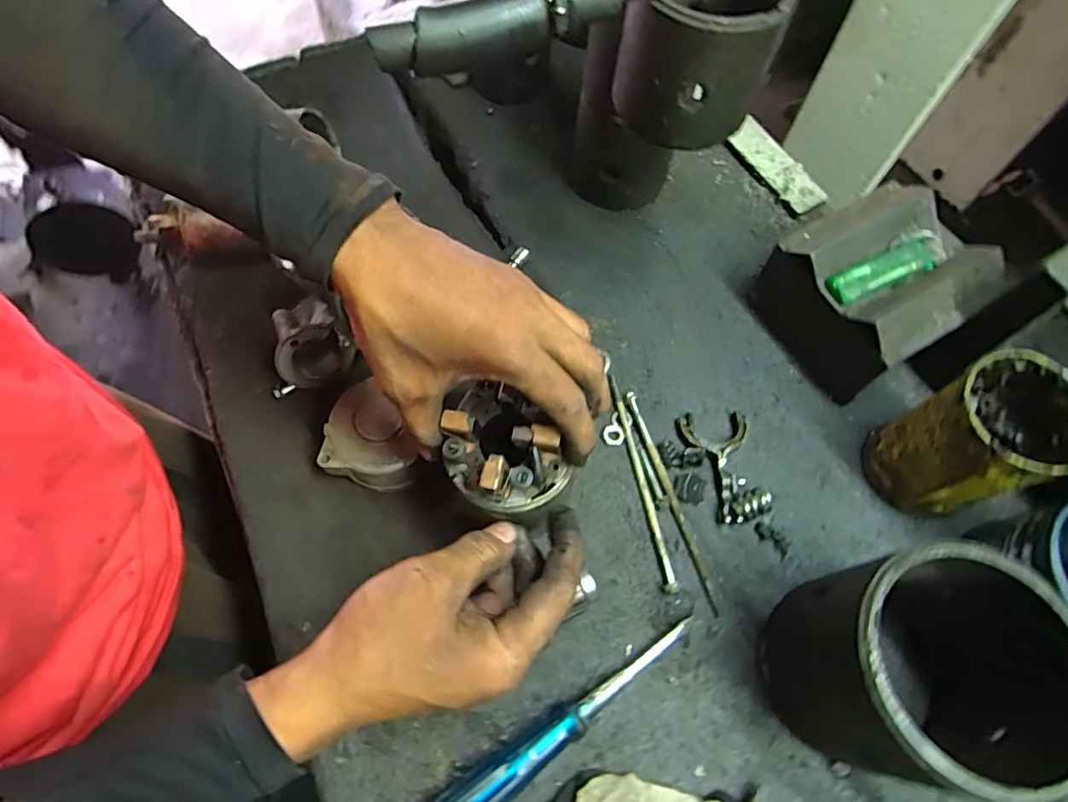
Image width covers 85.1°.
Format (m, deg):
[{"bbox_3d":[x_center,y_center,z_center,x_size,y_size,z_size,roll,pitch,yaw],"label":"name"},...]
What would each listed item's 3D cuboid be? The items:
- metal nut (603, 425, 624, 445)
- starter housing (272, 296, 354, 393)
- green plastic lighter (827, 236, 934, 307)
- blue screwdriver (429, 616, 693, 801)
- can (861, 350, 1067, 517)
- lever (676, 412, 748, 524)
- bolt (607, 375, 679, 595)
[{"bbox_3d":[0.060,0.026,0.440,0.015,0.004,0.015,1,64,-2],"label":"metal nut"},{"bbox_3d":[-0.172,-0.045,0.446,0.052,0.055,0.055,-1,64,1],"label":"starter housing"},{"bbox_3d":[0.245,-0.091,0.410,0.074,0.019,0.024,-20,67,-11],"label":"green plastic lighter"},{"bbox_3d":[0.017,0.196,0.350,0.186,0.030,0.027,-32,69,-16],"label":"blue screwdriver"},{"bbox_3d":[0.284,0.028,0.385,0.076,0.113,0.071,0,65,-1],"label":"can"},{"bbox_3d":[0.136,0.047,0.424,0.050,0.013,0.082,-1,64,-2],"label":"lever"},{"bbox_3d":[0.078,0.057,0.425,0.009,0.008,0.161,-9,65,-7],"label":"bolt"}]

